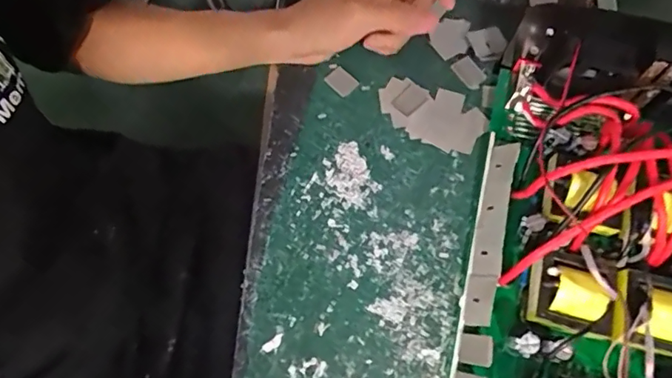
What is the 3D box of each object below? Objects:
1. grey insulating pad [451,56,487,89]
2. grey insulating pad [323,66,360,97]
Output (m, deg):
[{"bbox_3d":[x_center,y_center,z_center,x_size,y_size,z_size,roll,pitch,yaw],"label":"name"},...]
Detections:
[{"bbox_3d":[0.106,-0.092,0.393,0.018,0.006,0.026,-35,72,-10],"label":"grey insulating pad"},{"bbox_3d":[0.004,-0.085,0.395,0.018,0.004,0.023,-42,74,-12],"label":"grey insulating pad"}]

